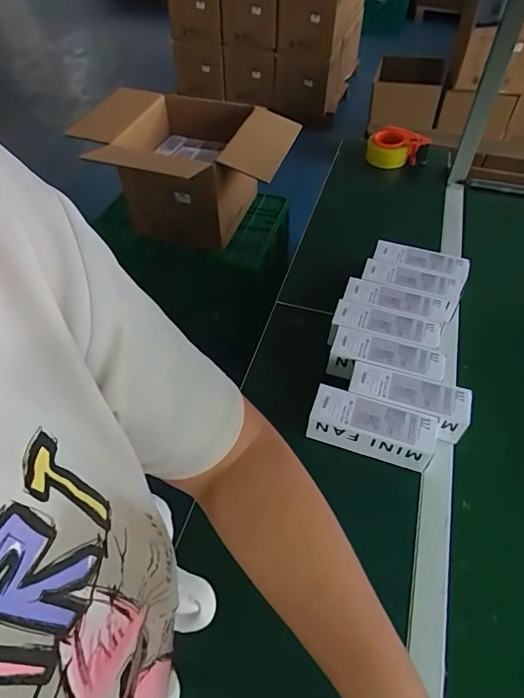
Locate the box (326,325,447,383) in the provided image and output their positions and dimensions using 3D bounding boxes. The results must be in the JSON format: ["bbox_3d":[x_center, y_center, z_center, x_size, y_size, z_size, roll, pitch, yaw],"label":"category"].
[{"bbox_3d":[0.197,0.021,0.726,0.172,0.047,0.067,16,52,13],"label":"box"}]

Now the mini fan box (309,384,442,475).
[{"bbox_3d":[0.158,0.115,0.657,0.174,0.059,0.069,17,52,13],"label":"mini fan box"}]

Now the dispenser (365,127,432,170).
[{"bbox_3d":[0.357,-0.531,1.194,0.152,0.082,0.093,25,54,19],"label":"dispenser"}]

